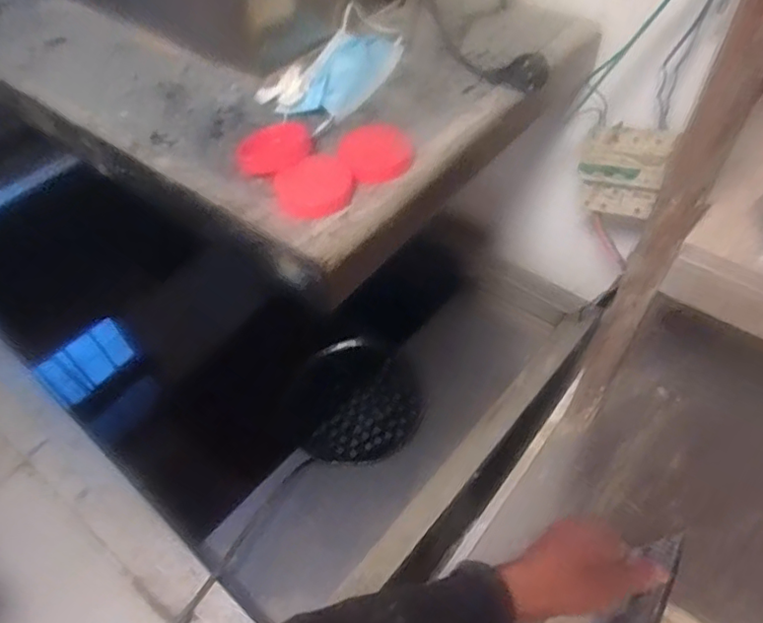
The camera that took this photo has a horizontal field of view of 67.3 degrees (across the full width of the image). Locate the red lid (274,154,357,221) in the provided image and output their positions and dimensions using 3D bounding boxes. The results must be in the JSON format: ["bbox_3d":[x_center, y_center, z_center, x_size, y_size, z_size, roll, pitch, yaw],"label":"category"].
[{"bbox_3d":[-0.057,-0.109,0.496,0.067,0.012,0.068,-2,52,2],"label":"red lid"}]

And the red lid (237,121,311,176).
[{"bbox_3d":[-0.101,-0.155,0.538,0.065,0.009,0.078,-4,52,1],"label":"red lid"}]

